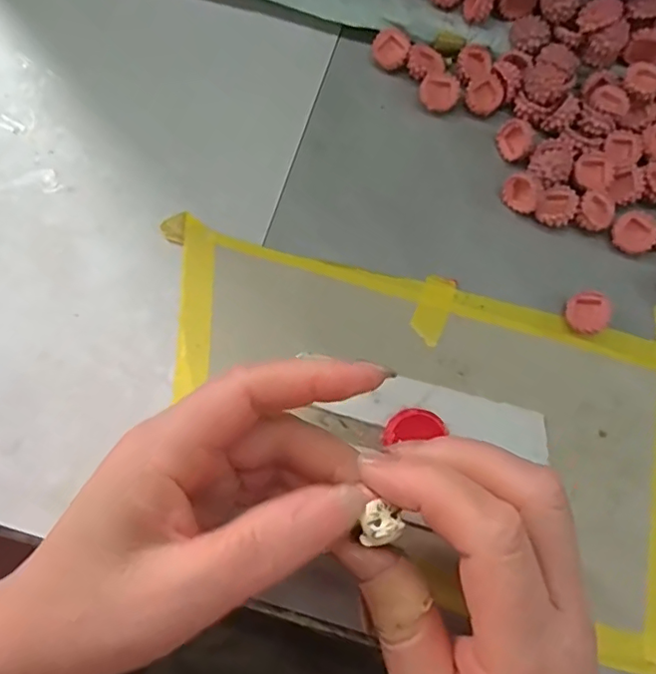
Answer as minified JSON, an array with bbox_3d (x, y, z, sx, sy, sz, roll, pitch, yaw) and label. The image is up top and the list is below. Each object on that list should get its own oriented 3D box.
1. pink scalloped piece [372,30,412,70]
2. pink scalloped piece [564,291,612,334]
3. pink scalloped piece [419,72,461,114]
[{"bbox_3d":[0.034,-0.152,0.297,0.019,0.008,0.018,18,76,4],"label":"pink scalloped piece"},{"bbox_3d":[0.120,-0.011,0.258,0.019,0.007,0.018,0,76,0],"label":"pink scalloped piece"},{"bbox_3d":[0.058,-0.127,0.291,0.020,0.008,0.019,0,76,0],"label":"pink scalloped piece"}]

